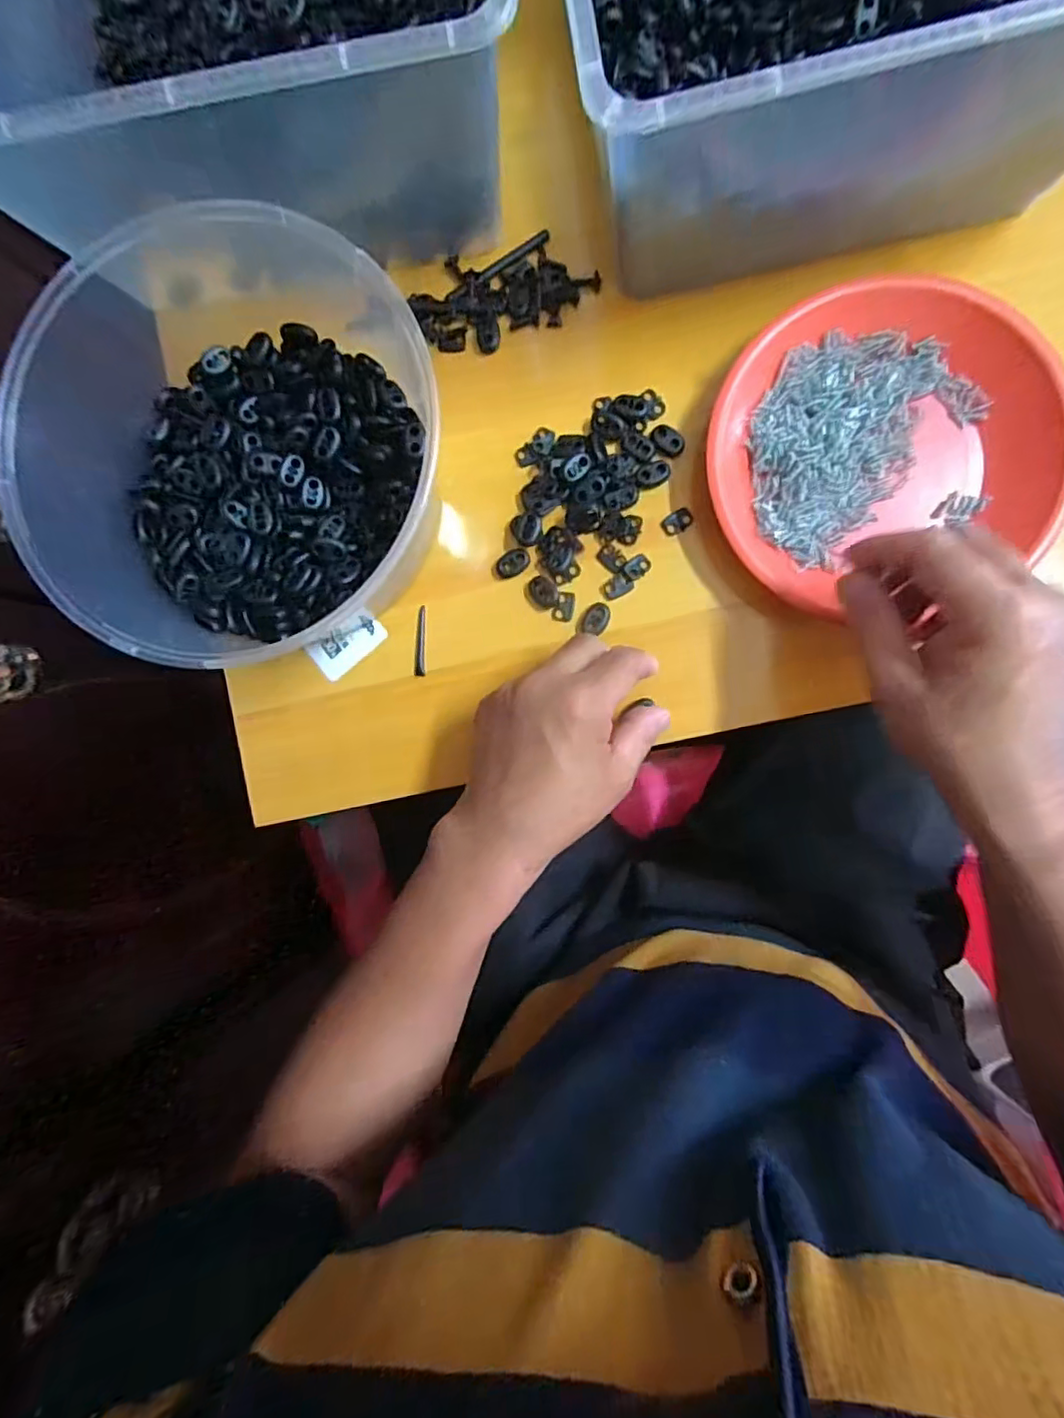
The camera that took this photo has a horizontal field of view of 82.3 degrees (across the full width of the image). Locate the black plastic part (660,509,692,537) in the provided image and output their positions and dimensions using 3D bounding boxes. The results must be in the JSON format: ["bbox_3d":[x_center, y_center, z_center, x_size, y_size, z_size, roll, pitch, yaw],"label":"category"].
[{"bbox_3d":[0.089,-0.115,0.373,0.020,0.004,0.013,-33,86,3],"label":"black plastic part"}]

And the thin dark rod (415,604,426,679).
[{"bbox_3d":[-0.071,-0.043,0.388,0.006,0.004,0.044,1,89,5],"label":"thin dark rod"}]

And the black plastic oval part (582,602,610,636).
[{"bbox_3d":[0.039,-0.056,0.376,0.015,0.004,0.020,19,90,5],"label":"black plastic oval part"}]

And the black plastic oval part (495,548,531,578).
[{"bbox_3d":[-0.012,-0.092,0.380,0.022,0.004,0.014,-26,87,4],"label":"black plastic oval part"}]

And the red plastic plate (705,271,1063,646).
[{"bbox_3d":[0.198,-0.150,0.348,0.187,0.030,0.178,0,89,5],"label":"red plastic plate"}]

